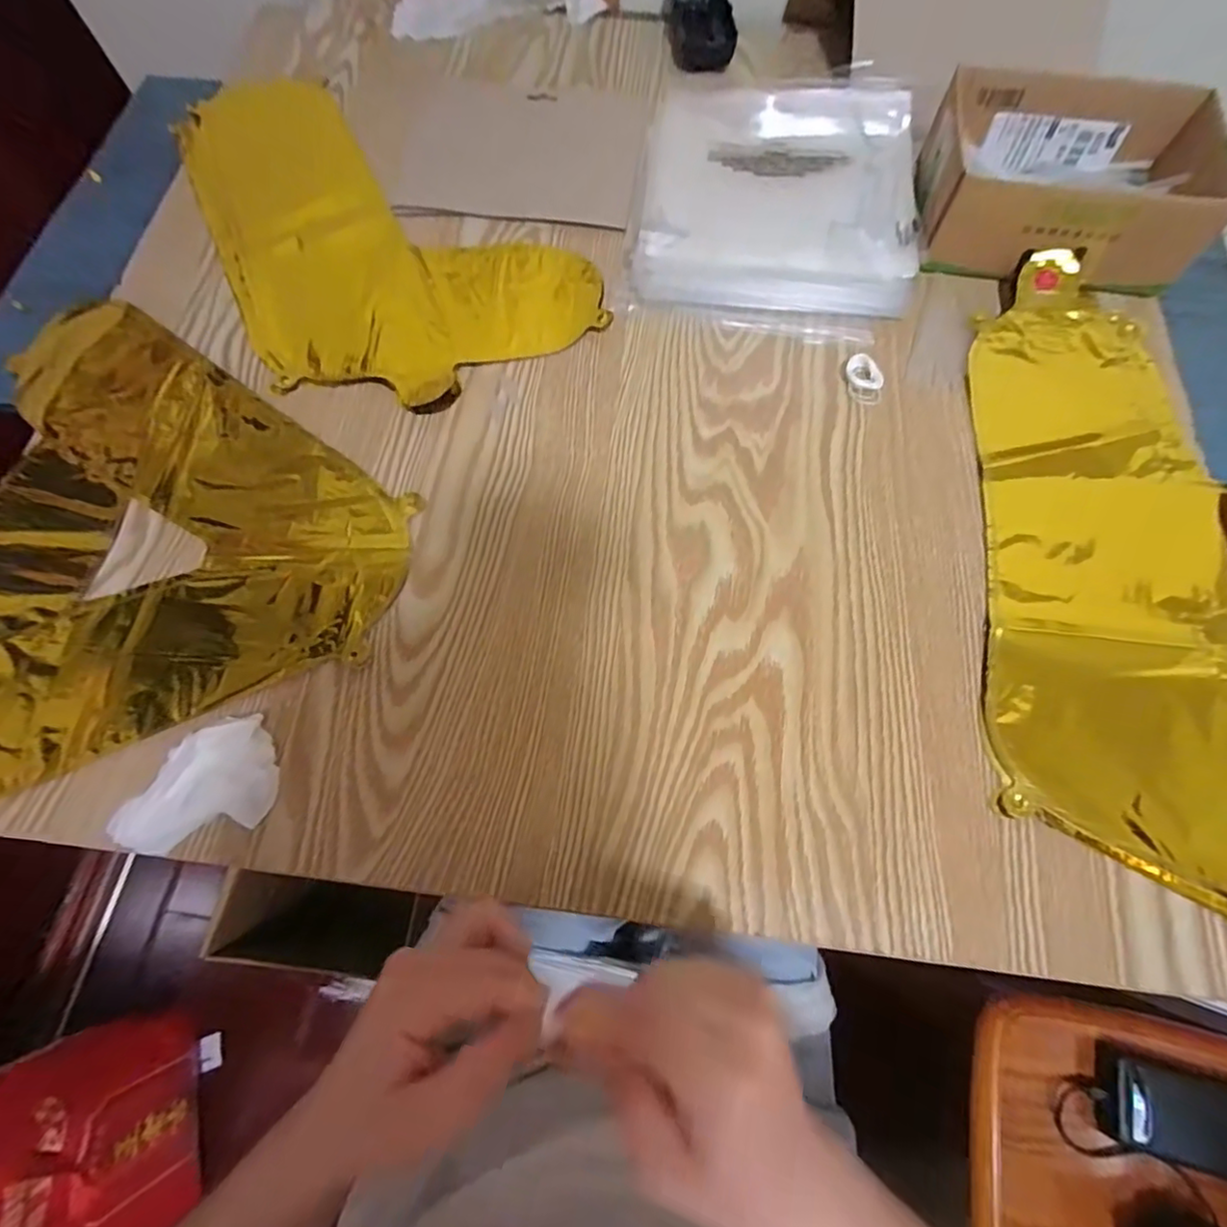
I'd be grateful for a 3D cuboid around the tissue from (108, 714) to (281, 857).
[{"bbox_3d":[-0.226,0.094,0.315,0.081,0.016,0.054,-19,70,-7],"label":"tissue"}]

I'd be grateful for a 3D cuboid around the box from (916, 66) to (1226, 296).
[{"bbox_3d":[0.333,-0.320,0.436,0.186,0.063,0.147,13,69,5],"label":"box"}]

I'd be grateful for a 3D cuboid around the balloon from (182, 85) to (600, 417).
[{"bbox_3d":[-0.209,-0.334,0.485,0.238,0.010,0.426,-29,71,-11],"label":"balloon"}]

